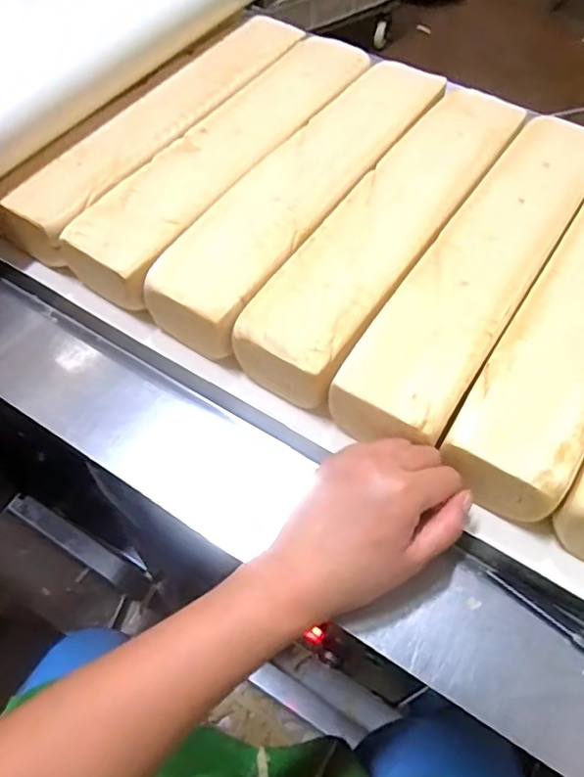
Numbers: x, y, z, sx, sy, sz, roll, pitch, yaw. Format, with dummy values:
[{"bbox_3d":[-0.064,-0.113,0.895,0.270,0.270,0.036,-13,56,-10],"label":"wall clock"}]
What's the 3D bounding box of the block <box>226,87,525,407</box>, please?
[{"bbox_3d":[0.082,-0.129,0.491,0.078,0.048,0.356,30,61,15],"label":"block"}]

